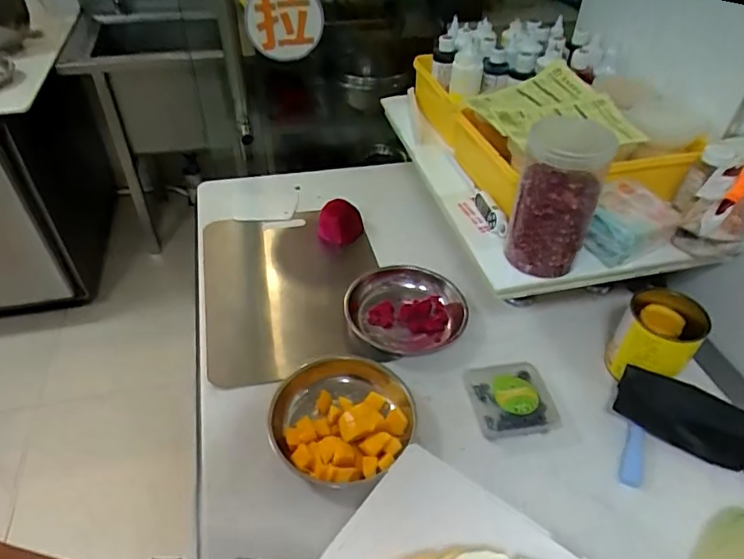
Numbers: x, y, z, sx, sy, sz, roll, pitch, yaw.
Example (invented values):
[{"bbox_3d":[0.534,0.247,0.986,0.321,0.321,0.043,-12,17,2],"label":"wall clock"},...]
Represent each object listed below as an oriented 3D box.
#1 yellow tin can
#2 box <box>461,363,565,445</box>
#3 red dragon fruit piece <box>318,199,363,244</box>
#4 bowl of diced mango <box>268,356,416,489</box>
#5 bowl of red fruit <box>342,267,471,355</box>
[{"bbox_3d":[0.393,0.088,0.738,0.099,0.117,0.107,31,51,28],"label":"yellow tin can"},{"bbox_3d":[0.187,0.159,0.714,0.103,0.037,0.110,-8,44,-10],"label":"box"},{"bbox_3d":[-0.058,-0.104,0.981,0.083,0.070,0.057,-2,43,-4],"label":"red dragon fruit piece"},{"bbox_3d":[-0.037,0.184,0.692,0.182,0.045,0.175,1,43,-1],"label":"bowl of diced mango"},{"bbox_3d":[0.053,0.041,0.830,0.189,0.063,0.156,10,44,9],"label":"bowl of red fruit"}]

